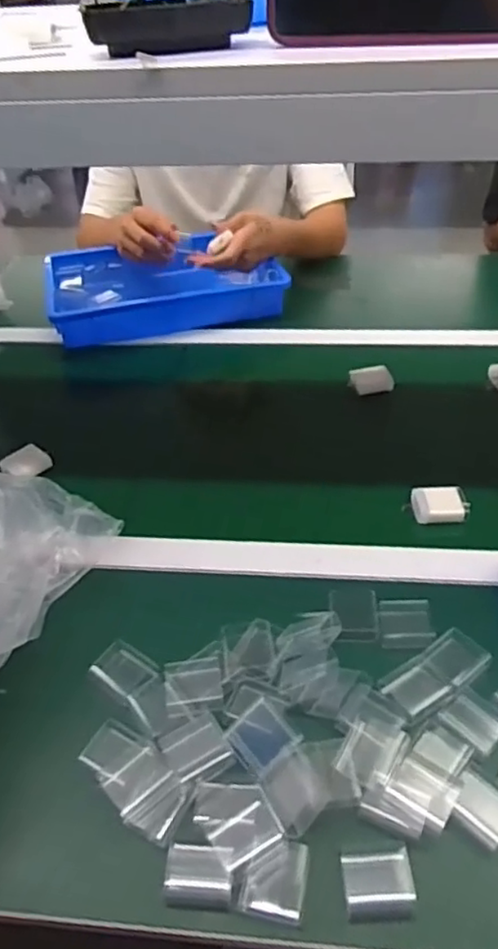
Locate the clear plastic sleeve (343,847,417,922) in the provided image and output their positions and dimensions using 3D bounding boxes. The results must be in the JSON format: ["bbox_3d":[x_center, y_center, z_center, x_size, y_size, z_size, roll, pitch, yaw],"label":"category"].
[{"bbox_3d":[0.088,0.274,0.431,0.047,0.008,0.037,-7,42,-4],"label":"clear plastic sleeve"}]

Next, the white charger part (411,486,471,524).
[{"bbox_3d":[0.203,0.032,0.683,0.059,0.018,0.040,0,42,4],"label":"white charger part"}]

